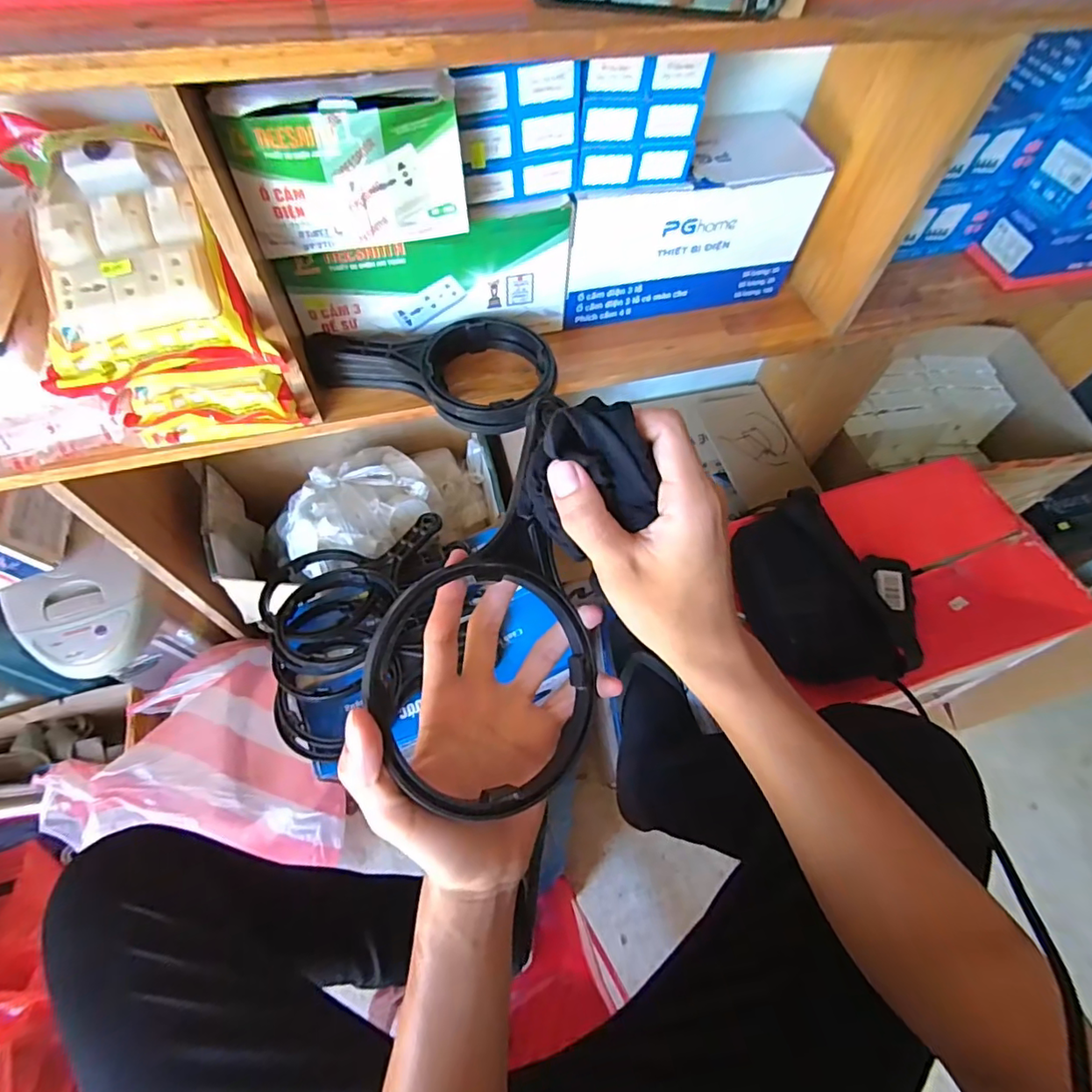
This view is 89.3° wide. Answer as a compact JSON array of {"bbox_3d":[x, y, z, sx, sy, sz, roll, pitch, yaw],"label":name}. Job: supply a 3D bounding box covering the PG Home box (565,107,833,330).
[{"bbox_3d":[0.145,-0.366,0.626,0.285,0.142,0.121,-13,63,-11],"label":"PG Home box"}]

